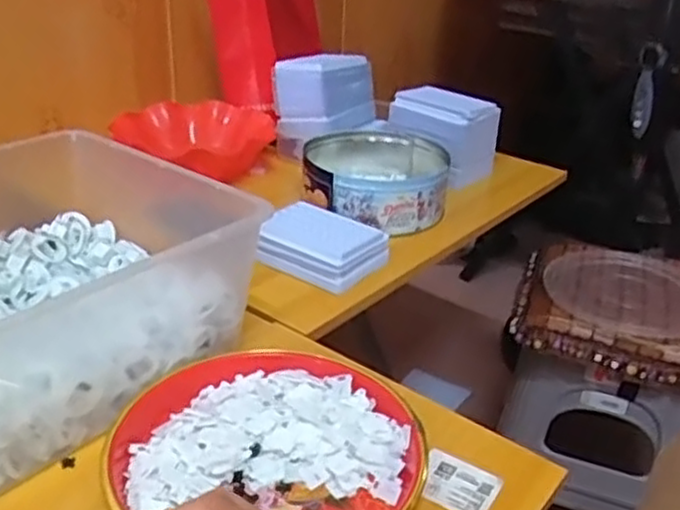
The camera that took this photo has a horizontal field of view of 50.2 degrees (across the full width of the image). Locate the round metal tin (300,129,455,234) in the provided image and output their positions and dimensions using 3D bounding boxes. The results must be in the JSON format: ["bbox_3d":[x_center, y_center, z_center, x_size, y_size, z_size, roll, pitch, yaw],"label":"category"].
[{"bbox_3d":[0.044,-0.098,0.943,0.182,0.067,0.192,6,28,5],"label":"round metal tin"}]

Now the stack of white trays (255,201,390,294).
[{"bbox_3d":[-0.018,-0.011,0.802,0.130,0.041,0.099,16,31,23],"label":"stack of white trays"}]

